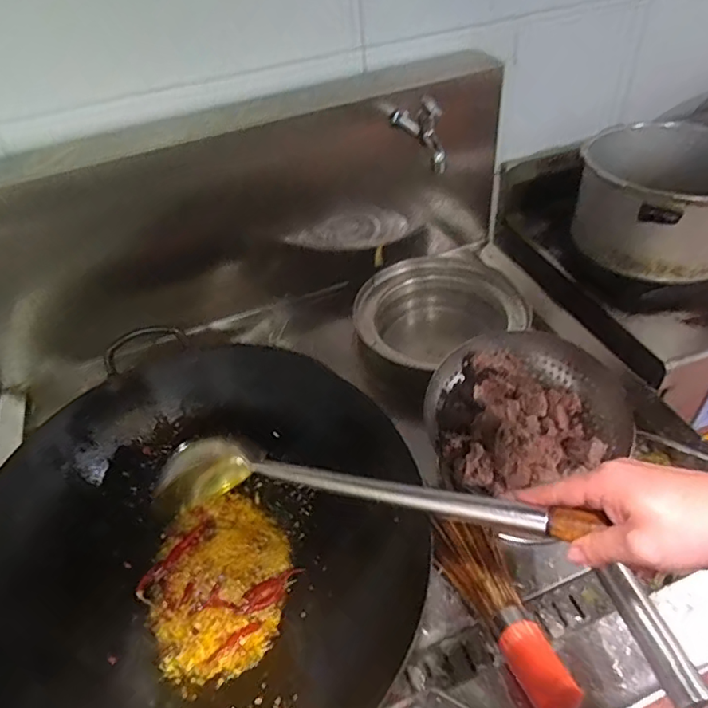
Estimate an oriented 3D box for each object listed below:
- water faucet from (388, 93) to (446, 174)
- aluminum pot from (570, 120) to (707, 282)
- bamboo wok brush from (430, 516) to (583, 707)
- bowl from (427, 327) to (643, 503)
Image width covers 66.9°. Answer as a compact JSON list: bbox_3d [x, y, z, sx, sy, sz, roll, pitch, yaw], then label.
[{"bbox_3d":[0.101,-0.357,0.843,0.035,0.100,0.150,-17,45,-11],"label":"water faucet"},{"bbox_3d":[0.607,-0.298,1.016,0.337,0.169,0.345,-3,44,3],"label":"aluminum pot"},{"bbox_3d":[0.167,0.275,0.597,0.080,0.057,0.227,-24,46,-17],"label":"bamboo wok brush"},{"bbox_3d":[0.242,0.076,0.777,0.275,0.092,0.240,-14,44,-7],"label":"bowl"}]

